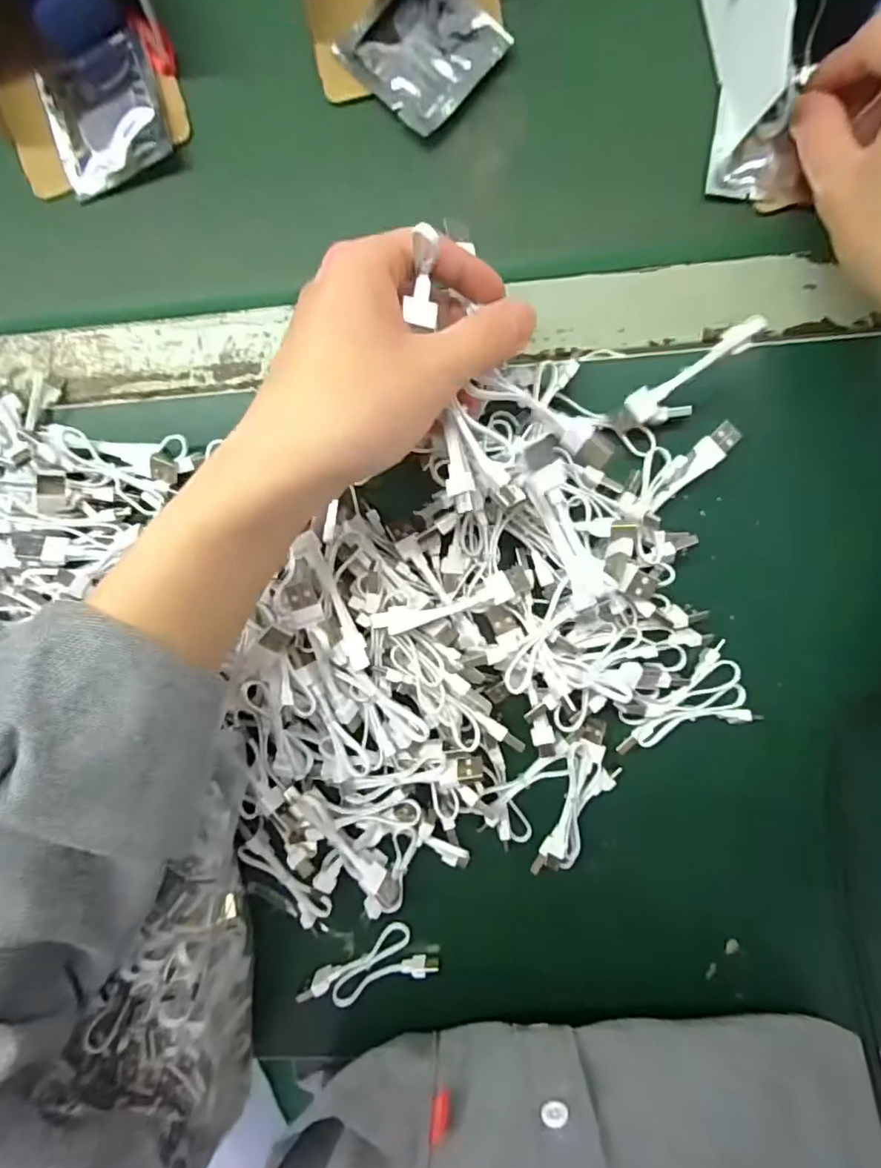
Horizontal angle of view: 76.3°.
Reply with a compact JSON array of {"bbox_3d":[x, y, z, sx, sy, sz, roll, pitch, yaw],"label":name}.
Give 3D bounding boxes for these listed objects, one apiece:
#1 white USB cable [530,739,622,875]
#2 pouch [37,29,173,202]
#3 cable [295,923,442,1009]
[{"bbox_3d":[0.075,0.123,0.301,0.030,0.012,0.075,15,98,3],"label":"white USB cable"},{"bbox_3d":[-0.178,-0.250,0.300,0.060,0.006,0.067,-15,95,6],"label":"pouch"},{"bbox_3d":[-0.043,0.229,0.327,0.075,0.011,0.035,-34,93,8],"label":"cable"}]

